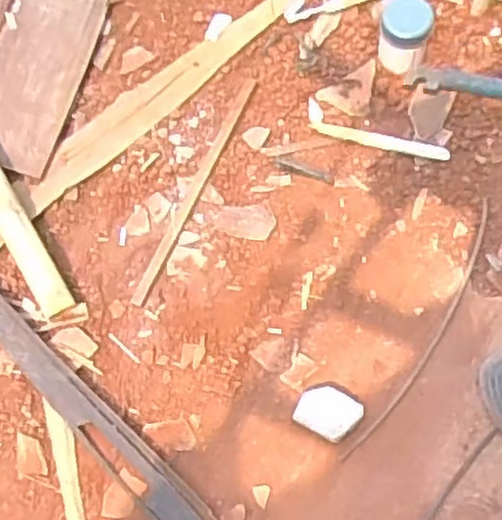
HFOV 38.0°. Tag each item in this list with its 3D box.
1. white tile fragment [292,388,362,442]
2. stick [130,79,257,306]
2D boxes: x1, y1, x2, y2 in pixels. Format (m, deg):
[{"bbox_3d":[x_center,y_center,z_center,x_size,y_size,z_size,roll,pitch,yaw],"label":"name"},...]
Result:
[{"bbox_3d":[0.126,0.251,1.202,0.098,0.034,0.074,27,74,10],"label":"white tile fragment"},{"bbox_3d":[-0.101,-0.140,1.365,0.022,0.009,0.490,23,73,9],"label":"stick"}]

